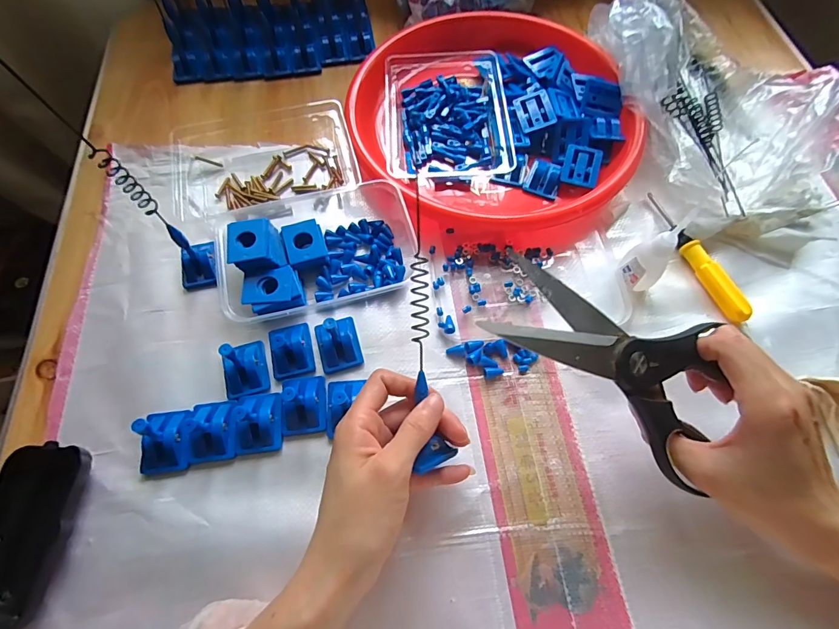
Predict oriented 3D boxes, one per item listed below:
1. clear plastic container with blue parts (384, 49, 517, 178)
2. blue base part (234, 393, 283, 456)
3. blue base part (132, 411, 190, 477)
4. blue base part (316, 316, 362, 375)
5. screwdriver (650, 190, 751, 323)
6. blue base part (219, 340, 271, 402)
[{"bbox_3d":[0.026,-0.211,0.445,0.123,0.032,0.177,-3,65,-1],"label":"clear plastic container with blue parts"},{"bbox_3d":[-0.124,0.082,0.324,0.034,0.022,0.045,-7,65,-3],"label":"blue base part"},{"bbox_3d":[-0.192,0.090,0.306,0.035,0.041,0.043,-9,65,-4],"label":"blue base part"},{"bbox_3d":[-0.068,0.018,0.341,0.033,0.042,0.042,-14,66,-6],"label":"blue base part"},{"bbox_3d":[0.253,-0.056,0.388,0.014,0.022,0.143,-17,66,-7],"label":"screwdriver"},{"bbox_3d":[-0.143,0.038,0.329,0.033,0.041,0.040,-14,66,-6],"label":"blue base part"}]

